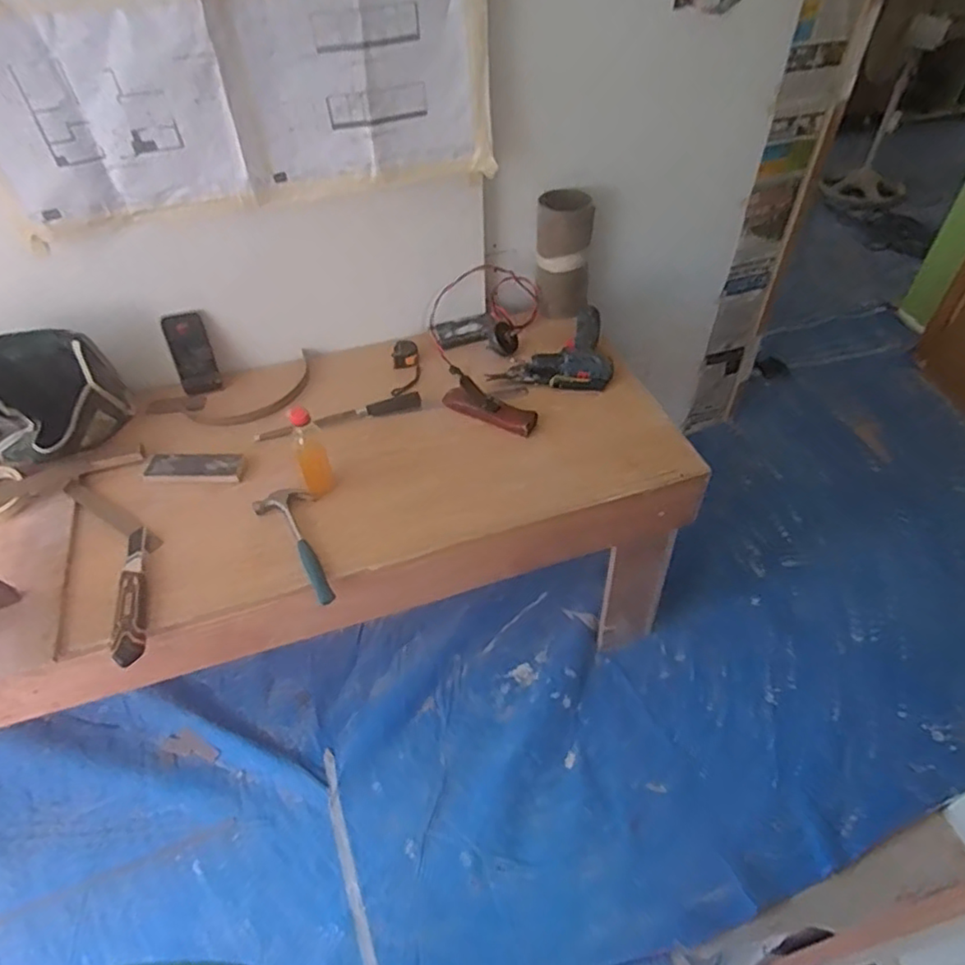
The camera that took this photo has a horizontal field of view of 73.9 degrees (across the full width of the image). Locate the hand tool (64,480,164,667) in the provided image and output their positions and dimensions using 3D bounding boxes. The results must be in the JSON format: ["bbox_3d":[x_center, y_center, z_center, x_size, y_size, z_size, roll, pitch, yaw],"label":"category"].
[{"bbox_3d":[-0.598,0.114,1.064,0.104,0.034,0.417,-27,52,-21],"label":"hand tool"}]

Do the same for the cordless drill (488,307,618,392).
[{"bbox_3d":[0.147,-0.284,1.365,0.253,0.071,0.201,1,48,3],"label":"cordless drill"}]

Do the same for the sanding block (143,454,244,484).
[{"bbox_3d":[-0.532,-0.027,1.187,0.180,0.020,0.060,3,48,5],"label":"sanding block"}]

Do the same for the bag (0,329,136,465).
[{"bbox_3d":[-0.791,-0.150,1.173,0.247,0.209,0.139,-34,55,-25],"label":"bag"}]

